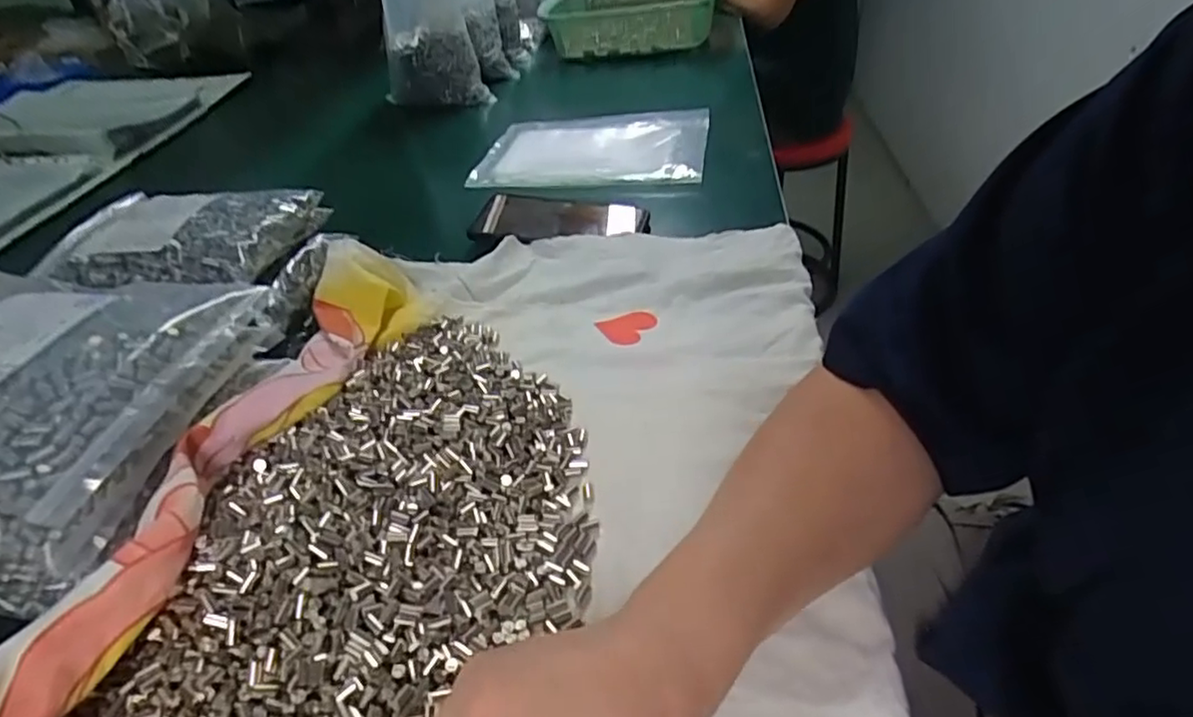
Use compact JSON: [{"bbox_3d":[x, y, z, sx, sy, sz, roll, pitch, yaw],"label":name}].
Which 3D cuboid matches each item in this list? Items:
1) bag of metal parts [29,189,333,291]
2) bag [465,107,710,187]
[{"bbox_3d":[-0.315,-0.091,0.502,0.182,0.042,0.150,-6,39,-2],"label":"bag of metal parts"},{"bbox_3d":[-0.004,-0.249,0.775,0.258,0.016,0.176,1,41,14],"label":"bag"}]

